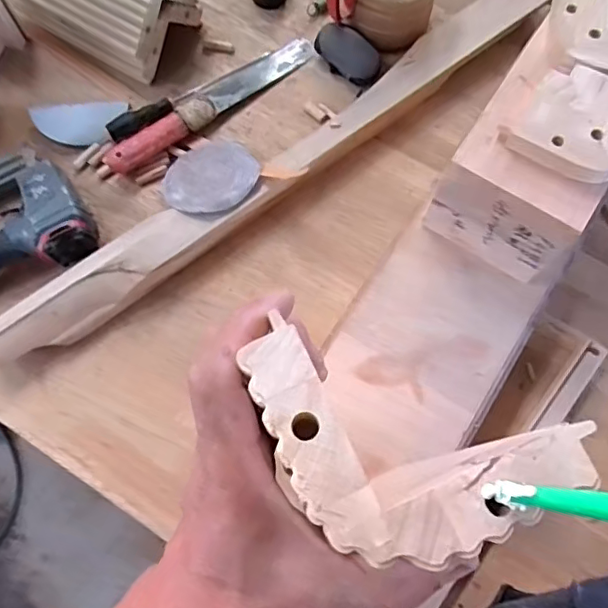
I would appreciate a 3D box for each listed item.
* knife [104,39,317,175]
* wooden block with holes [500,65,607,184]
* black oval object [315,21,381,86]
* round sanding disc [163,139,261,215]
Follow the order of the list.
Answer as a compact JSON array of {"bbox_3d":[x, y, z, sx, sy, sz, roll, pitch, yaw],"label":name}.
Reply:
[{"bbox_3d":[-0.109,-0.248,0.688,0.295,0.026,0.039,-38,77,-12],"label":"knife"},{"bbox_3d":[0.232,-0.148,0.464,0.092,0.016,0.103,39,76,10],"label":"wooden block with holes"},{"bbox_3d":[0.057,-0.319,0.717,0.091,0.024,0.053,40,106,8],"label":"black oval object"},{"bbox_3d":[-0.109,-0.149,0.650,0.106,0.012,0.114,-7,52,10],"label":"round sanding disc"}]

